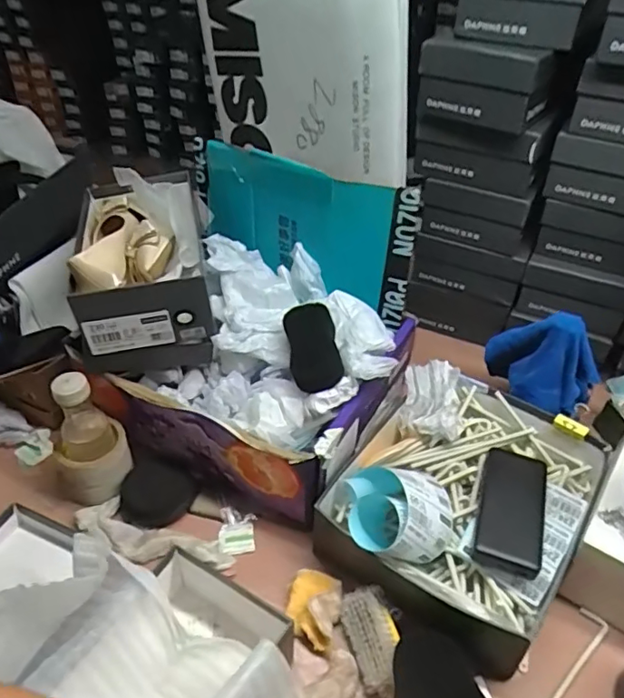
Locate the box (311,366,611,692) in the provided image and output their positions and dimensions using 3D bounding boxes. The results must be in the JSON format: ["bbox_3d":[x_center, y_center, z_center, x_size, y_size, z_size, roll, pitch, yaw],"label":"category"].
[{"bbox_3d":[0.183,0.174,0.709,0.285,0.117,0.330,21,44,22],"label":"box"}]

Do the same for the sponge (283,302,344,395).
[{"bbox_3d":[0.002,-0.002,0.721,0.060,0.041,0.130,-5,41,-8],"label":"sponge"}]

